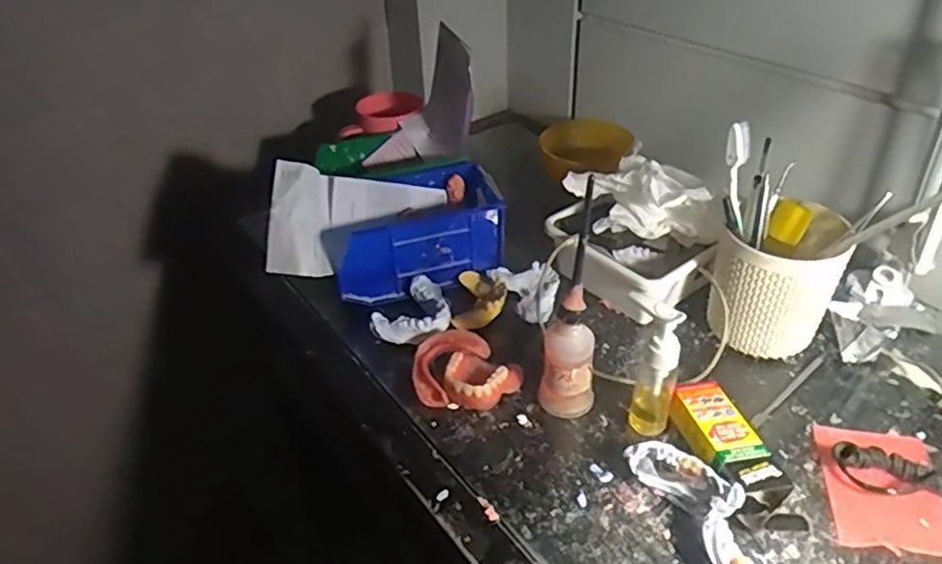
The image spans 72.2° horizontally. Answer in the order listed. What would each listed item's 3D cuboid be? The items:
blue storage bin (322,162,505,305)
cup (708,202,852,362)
[{"bbox_3d":[-0.058,-0.054,0.653,0.169,0.071,0.102,-13,39,-10],"label":"blue storage bin"},{"bbox_3d":[0.259,-0.002,0.555,0.096,0.112,0.095,-3,39,2],"label":"cup"}]

